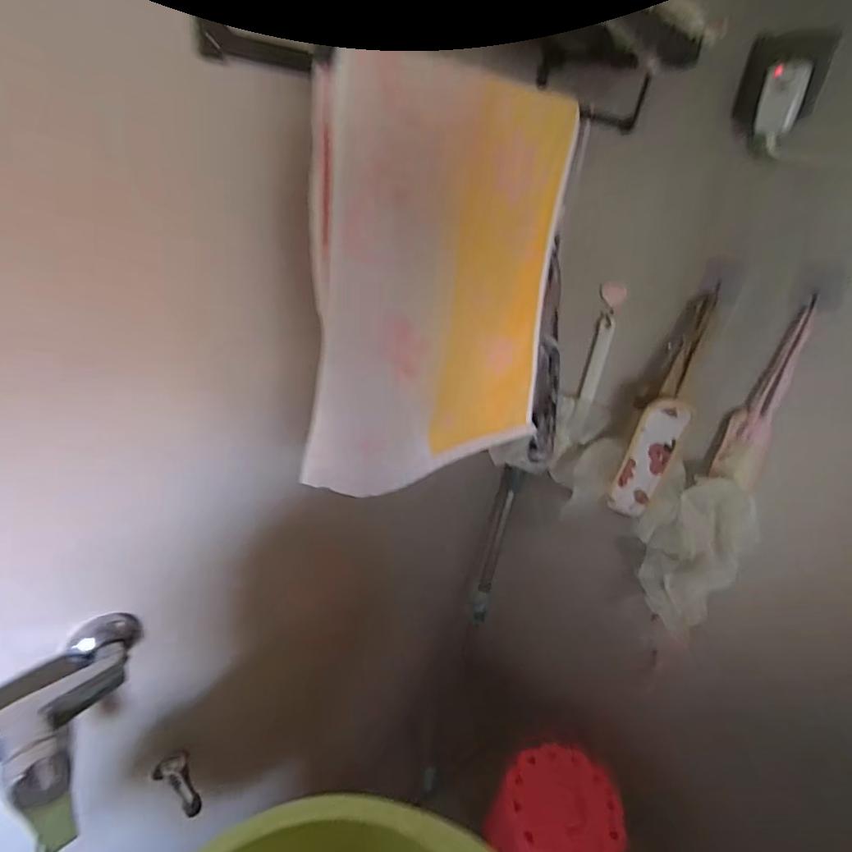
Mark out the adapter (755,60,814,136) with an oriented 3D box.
[{"bbox_3d":[0.423,-0.390,0.588,0.046,0.071,0.019,23,40,24],"label":"adapter"}]

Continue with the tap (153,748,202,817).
[{"bbox_3d":[-0.316,0.467,0.638,0.041,0.086,0.032,-23,10,-33],"label":"tap"}]

